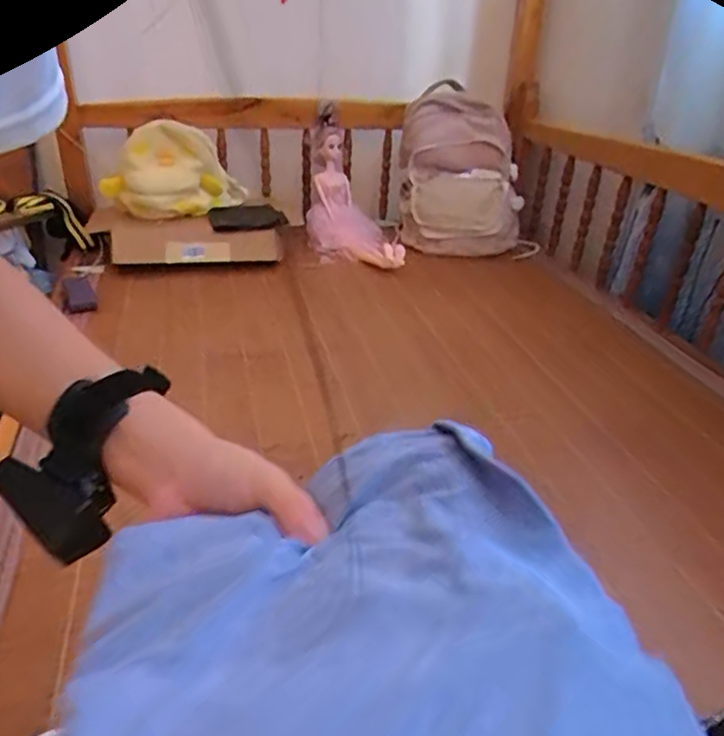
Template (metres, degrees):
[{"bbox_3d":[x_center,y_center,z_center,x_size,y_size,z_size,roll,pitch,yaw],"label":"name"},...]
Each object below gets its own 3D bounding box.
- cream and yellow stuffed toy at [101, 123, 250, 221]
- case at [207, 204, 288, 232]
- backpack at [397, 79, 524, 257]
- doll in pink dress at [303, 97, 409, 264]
[{"bbox_3d":[-0.448,-0.462,1.497,0.334,0.174,0.182,-5,30,-12],"label":"cream and yellow stuffed toy"},{"bbox_3d":[-0.264,-0.344,1.466,0.175,0.046,0.072,2,30,0],"label":"case"},{"bbox_3d":[0.237,-0.456,1.542,0.283,0.378,0.195,4,30,3],"label":"backpack"},{"bbox_3d":[-0.059,-0.410,1.567,0.141,0.171,0.475,-12,70,-23],"label":"doll in pink dress"}]

